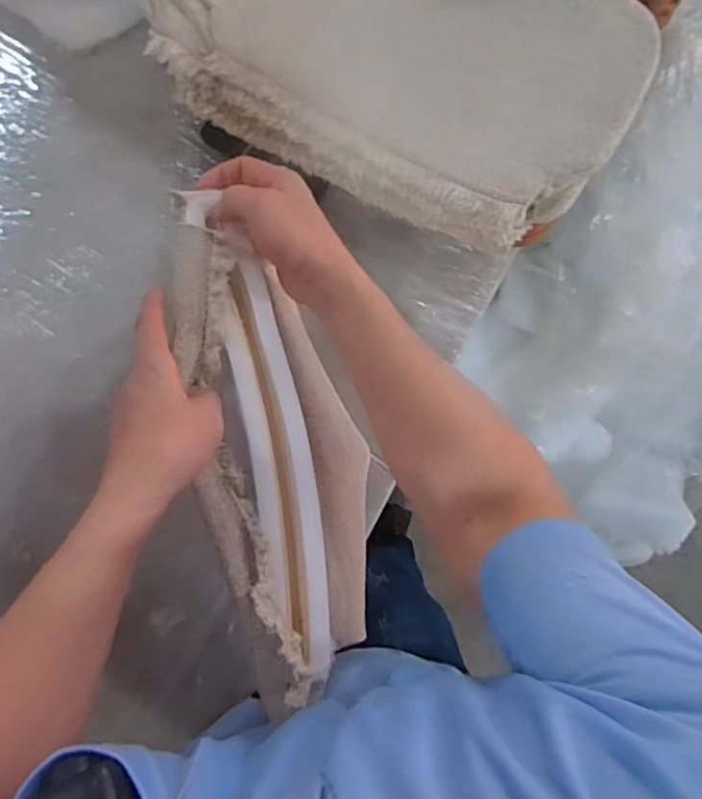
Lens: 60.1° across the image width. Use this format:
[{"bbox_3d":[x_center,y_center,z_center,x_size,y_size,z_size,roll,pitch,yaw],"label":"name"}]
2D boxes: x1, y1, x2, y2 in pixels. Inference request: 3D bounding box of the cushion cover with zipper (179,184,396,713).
[{"bbox_3d":[-0.053,0.025,0.505,0.133,0.124,0.394,-14,85,-4],"label":"cushion cover with zipper"}]

